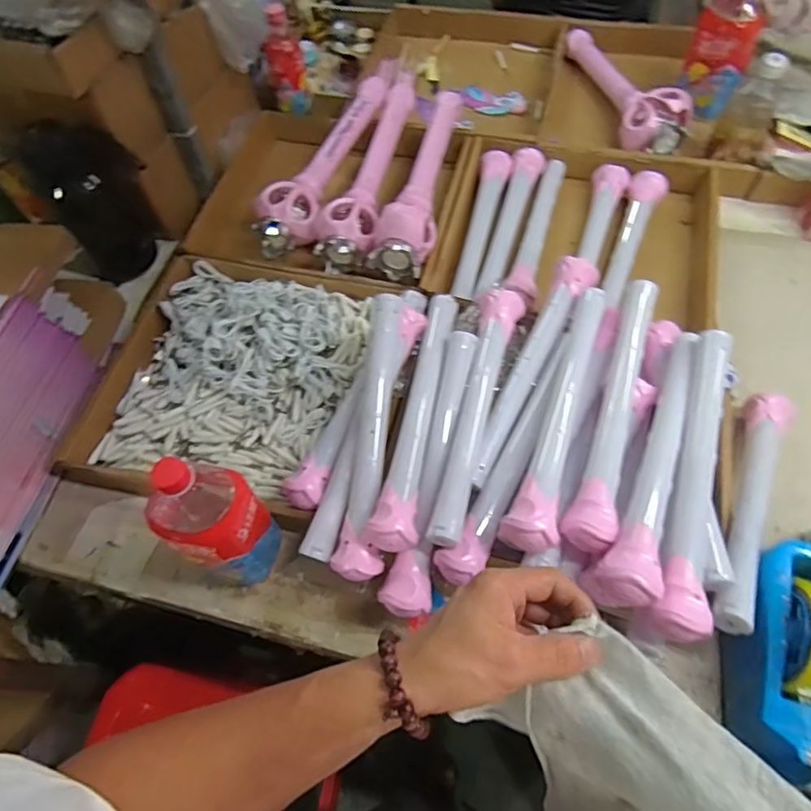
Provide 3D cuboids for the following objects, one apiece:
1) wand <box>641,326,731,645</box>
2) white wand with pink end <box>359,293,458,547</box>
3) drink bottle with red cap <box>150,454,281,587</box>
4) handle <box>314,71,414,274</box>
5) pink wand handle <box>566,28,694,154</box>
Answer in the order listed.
[{"bbox_3d":[0.286,0.064,0.534,0.051,0.038,0.312,18,64,12],"label":"wand"},{"bbox_3d":[0.015,0.002,0.621,0.046,0.039,0.313,9,62,8],"label":"white wand with pink end"},{"bbox_3d":[-0.192,0.114,0.557,0.087,0.200,0.088,-1,61,2],"label":"drink bottle with red cap"},{"bbox_3d":[-0.059,-0.381,0.901,0.093,0.072,0.381,9,62,8],"label":"handle"},{"bbox_3d":[0.391,-0.569,0.982,0.117,0.080,0.345,-9,61,-2],"label":"pink wand handle"}]

